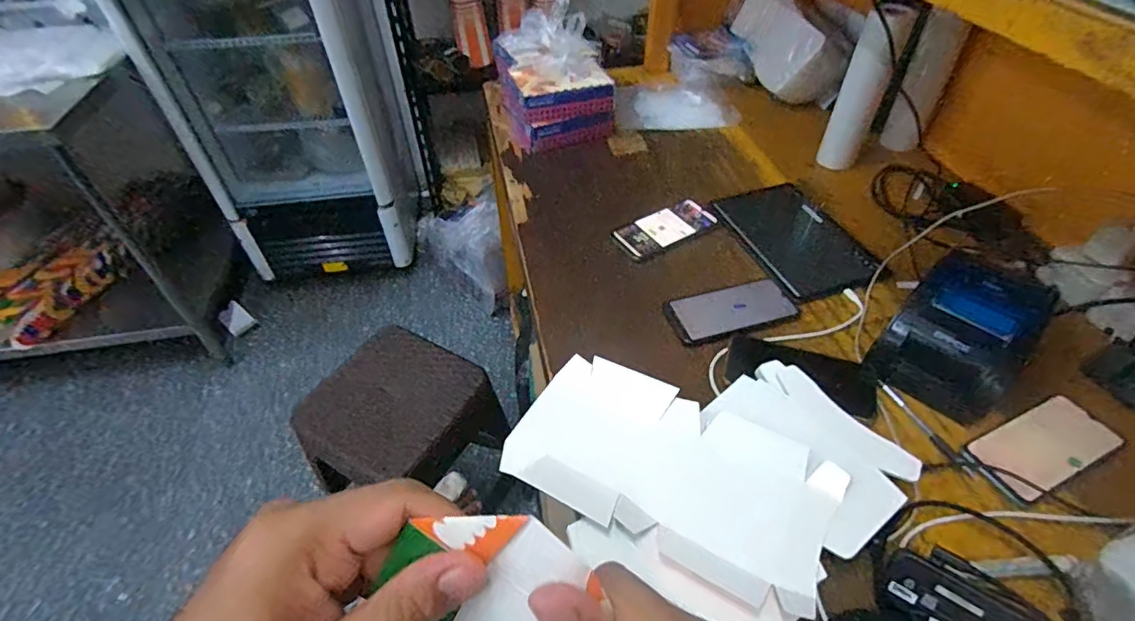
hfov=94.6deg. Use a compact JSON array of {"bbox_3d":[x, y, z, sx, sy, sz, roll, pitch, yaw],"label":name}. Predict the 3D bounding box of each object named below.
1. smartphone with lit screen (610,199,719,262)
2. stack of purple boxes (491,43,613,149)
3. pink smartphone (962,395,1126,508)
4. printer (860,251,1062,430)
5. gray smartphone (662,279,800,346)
[{"bbox_3d":[0.154,-0.128,0.818,0.167,0.007,0.080,-28,52,-23],"label":"smartphone with lit screen"},{"bbox_3d":[-0.032,-0.434,1.028,0.189,0.116,0.215,-16,48,-13],"label":"stack of purple boxes"},{"bbox_3d":[0.499,0.145,0.552,0.141,0.015,0.073,-26,47,-10],"label":"pink smartphone"},{"bbox_3d":[0.445,0.029,0.599,0.142,0.103,0.126,-36,55,-29],"label":"printer"},{"bbox_3d":[0.219,-0.005,0.701,0.168,0.007,0.080,-14,48,-12],"label":"gray smartphone"}]

